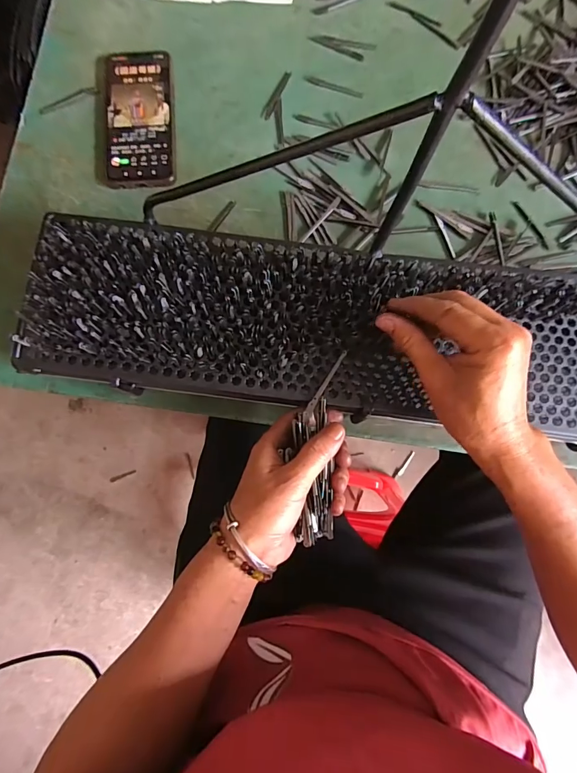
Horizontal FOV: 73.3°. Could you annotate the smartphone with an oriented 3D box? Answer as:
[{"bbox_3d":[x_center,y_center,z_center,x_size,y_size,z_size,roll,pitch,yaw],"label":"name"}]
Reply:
[{"bbox_3d":[-0.165,-0.297,0.429,0.075,0.013,0.163,-3,82,-1],"label":"smartphone"}]

